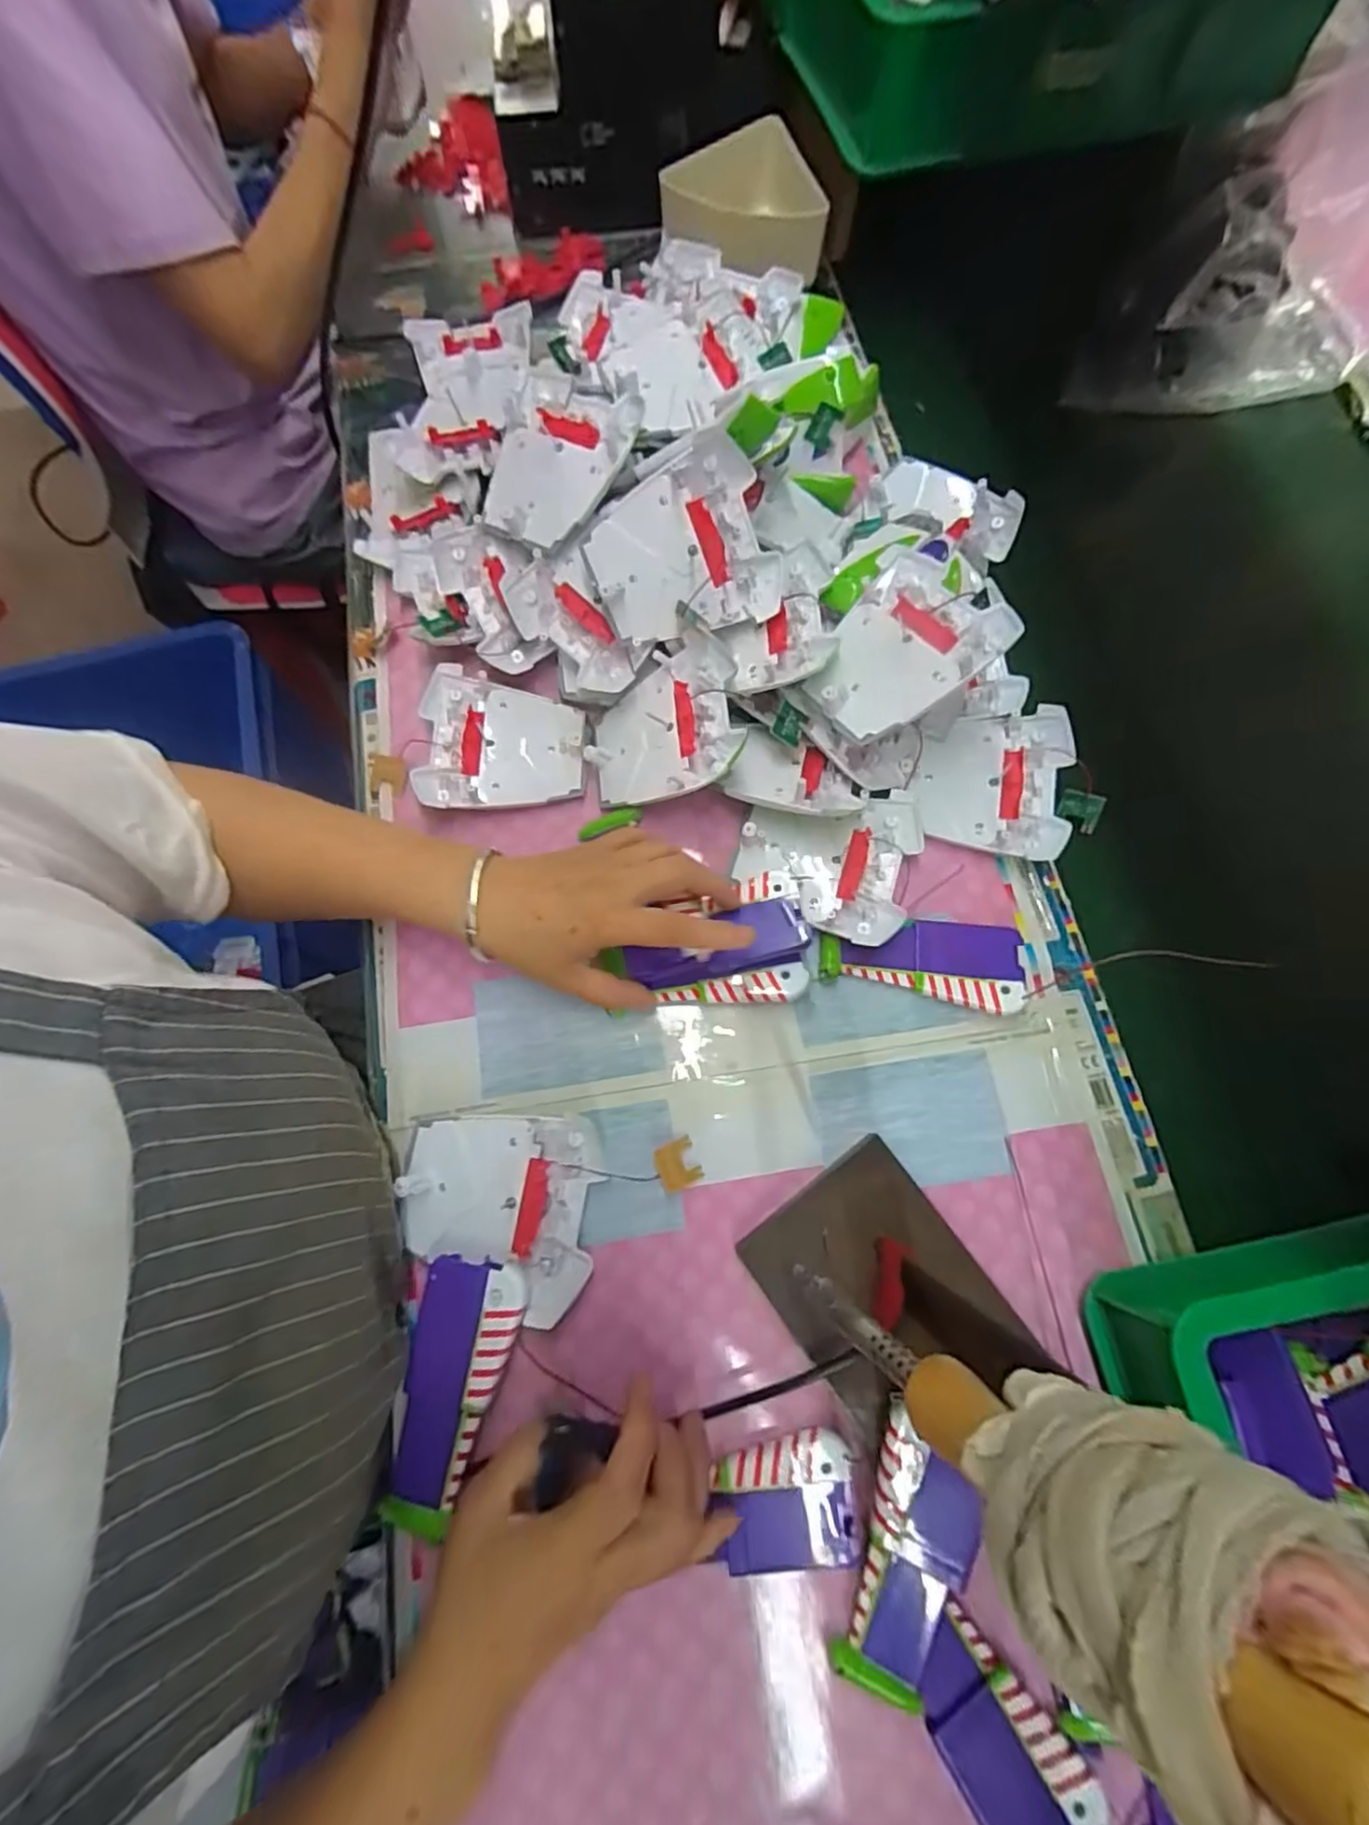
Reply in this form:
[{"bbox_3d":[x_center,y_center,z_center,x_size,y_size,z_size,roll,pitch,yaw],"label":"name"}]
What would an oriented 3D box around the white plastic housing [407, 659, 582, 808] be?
[{"bbox_3d":[-0.123,-0.113,0.443,0.108,0.027,0.097,-1,73,-1],"label":"white plastic housing"}]

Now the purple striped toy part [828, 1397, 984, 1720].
[{"bbox_3d":[0.108,0.302,0.312,0.049,0.020,0.117,13,85,4],"label":"purple striped toy part"}]

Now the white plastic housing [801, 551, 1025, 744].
[{"bbox_3d":[0.128,-0.157,0.394,0.108,0.025,0.091,-42,63,10],"label":"white plastic housing"}]

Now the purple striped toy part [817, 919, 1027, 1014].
[{"bbox_3d":[0.144,0.031,0.405,0.118,0.017,0.052,6,73,2],"label":"purple striped toy part"}]

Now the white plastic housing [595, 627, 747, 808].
[{"bbox_3d":[-0.014,-0.116,0.420,0.103,0.022,0.096,-15,72,28],"label":"white plastic housing"}]

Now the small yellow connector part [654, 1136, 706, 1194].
[{"bbox_3d":[-0.003,0.143,0.370,0.025,0.004,0.025,-13,74,-36],"label":"small yellow connector part"}]

